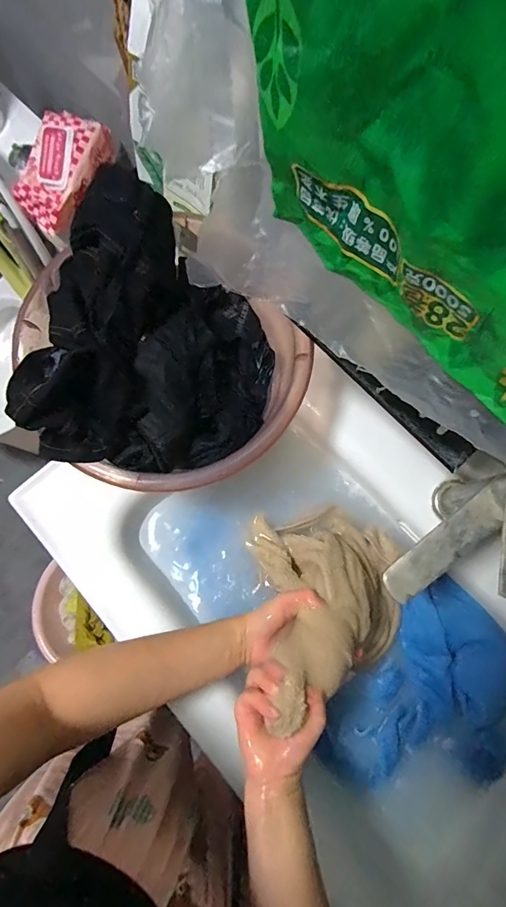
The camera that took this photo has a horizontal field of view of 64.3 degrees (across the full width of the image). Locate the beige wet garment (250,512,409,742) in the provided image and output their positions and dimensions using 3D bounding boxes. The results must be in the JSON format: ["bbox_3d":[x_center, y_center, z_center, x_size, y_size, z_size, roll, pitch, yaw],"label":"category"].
[{"bbox_3d":[0.097,0.166,0.496,0.183,0.172,0.209,-10,77,-1],"label":"beige wet garment"}]

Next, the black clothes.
[{"bbox_3d":[-0.093,-0.108,0.486,0.222,0.145,0.297,15,77,4],"label":"black clothes"}]

